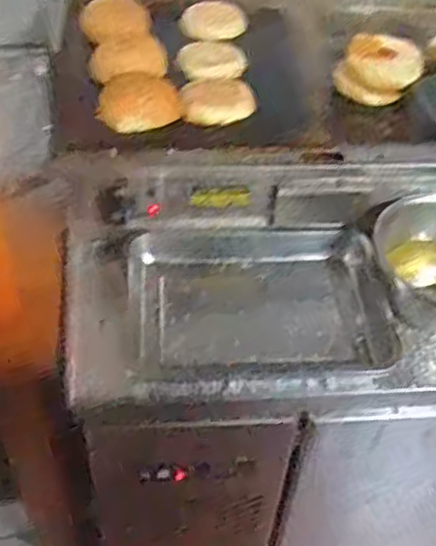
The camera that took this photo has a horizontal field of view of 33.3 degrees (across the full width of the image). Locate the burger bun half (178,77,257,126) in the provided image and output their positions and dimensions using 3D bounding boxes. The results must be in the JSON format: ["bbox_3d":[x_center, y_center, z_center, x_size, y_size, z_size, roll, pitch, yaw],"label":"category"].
[{"bbox_3d":[-0.003,-0.246,1.054,0.121,0.022,0.070,-17,82,-28],"label":"burger bun half"}]

